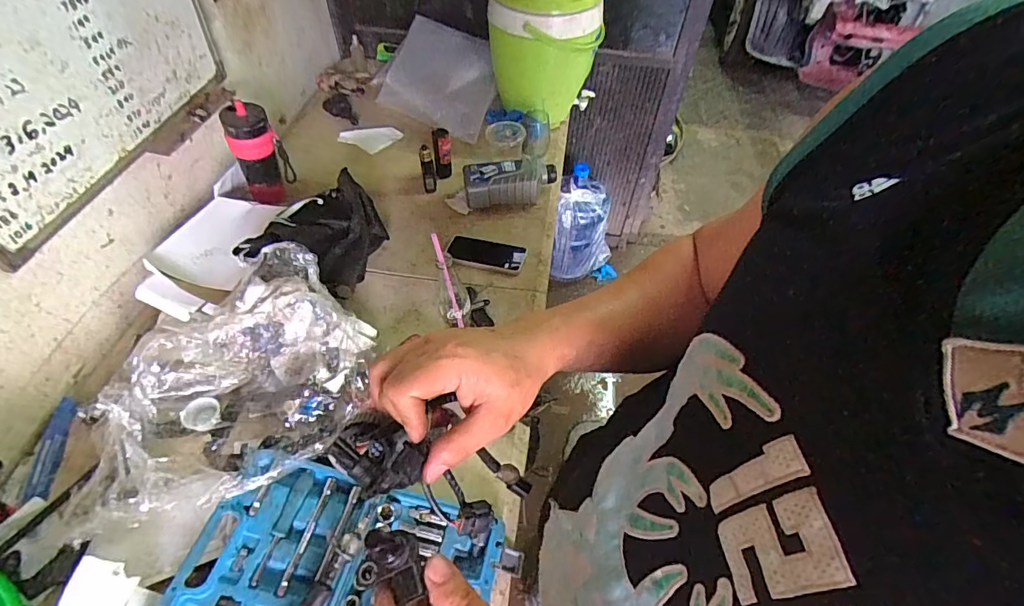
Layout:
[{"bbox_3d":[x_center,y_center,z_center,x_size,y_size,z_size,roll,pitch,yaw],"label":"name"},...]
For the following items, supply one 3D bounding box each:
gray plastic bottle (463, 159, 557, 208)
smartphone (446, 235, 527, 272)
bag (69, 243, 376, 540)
[{"bbox_3d":[0.001,-0.277,1.110,0.221,0.077,0.098,-5,52,-6],"label":"gray plastic bottle"},{"bbox_3d":[-0.054,-0.107,1.017,0.165,0.008,0.087,10,46,6],"label":"smartphone"},{"bbox_3d":[-0.432,0.114,0.751,0.393,0.125,0.385,-7,52,-8],"label":"bag"}]

